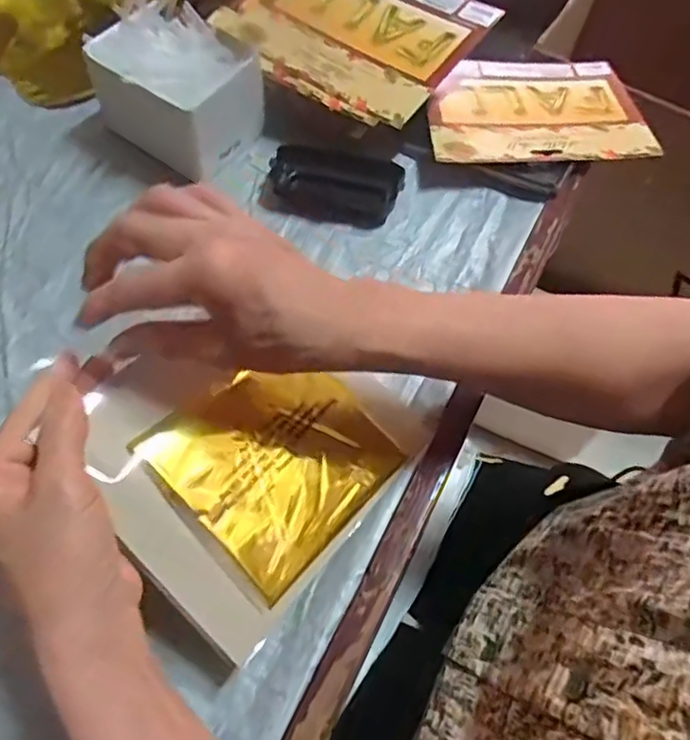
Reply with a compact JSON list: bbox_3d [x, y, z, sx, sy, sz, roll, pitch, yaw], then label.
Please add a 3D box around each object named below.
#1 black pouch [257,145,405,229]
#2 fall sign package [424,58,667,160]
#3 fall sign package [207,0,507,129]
[{"bbox_3d":[-0.009,-0.159,0.537,0.112,0.023,0.064,10,61,2],"label":"black pouch"},{"bbox_3d":[0.169,-0.242,0.574,0.186,0.009,0.156,-1,54,0],"label":"fall sign package"},{"bbox_3d":[-0.008,-0.316,0.566,0.238,0.029,0.168,34,65,18],"label":"fall sign package"}]

